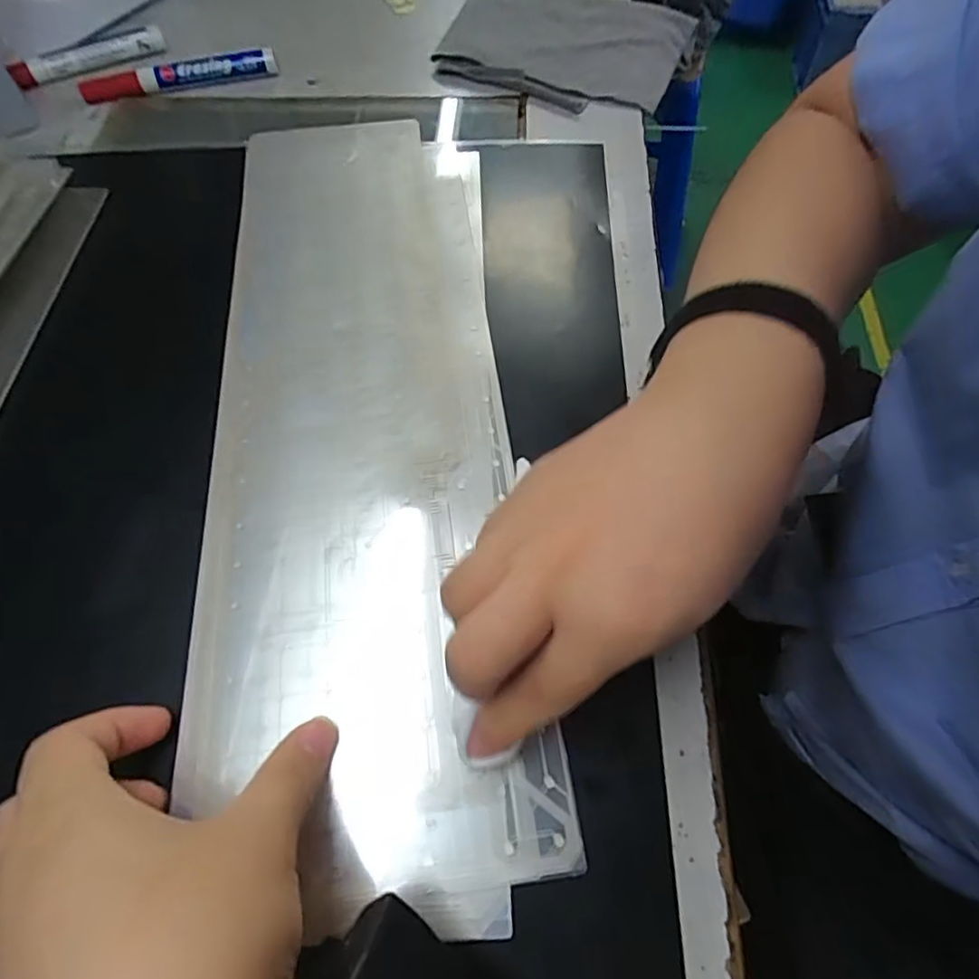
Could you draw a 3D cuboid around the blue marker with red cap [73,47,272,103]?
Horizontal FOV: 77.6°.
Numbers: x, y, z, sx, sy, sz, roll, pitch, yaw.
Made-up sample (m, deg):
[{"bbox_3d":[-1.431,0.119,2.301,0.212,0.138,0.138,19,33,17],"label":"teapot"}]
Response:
[{"bbox_3d":[-0.226,-0.302,0.441,0.139,0.017,0.016,-11,62,-3],"label":"blue marker with red cap"}]

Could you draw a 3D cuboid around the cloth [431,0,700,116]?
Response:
[{"bbox_3d":[0.055,-0.333,0.454,0.166,0.020,0.145,18,64,12],"label":"cloth"}]

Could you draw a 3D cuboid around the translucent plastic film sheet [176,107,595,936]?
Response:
[{"bbox_3d":[-0.066,-0.050,0.310,0.140,0.008,0.441,-8,61,-2],"label":"translucent plastic film sheet"}]

